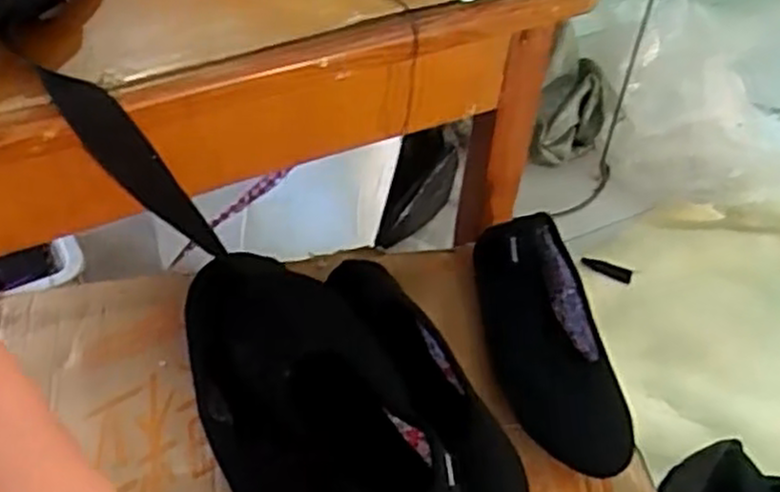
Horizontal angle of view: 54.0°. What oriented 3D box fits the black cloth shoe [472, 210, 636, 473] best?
[{"bbox_3d":[0.137,0.074,0.649,0.098,0.060,0.235,-3,48,-7],"label":"black cloth shoe"}]

